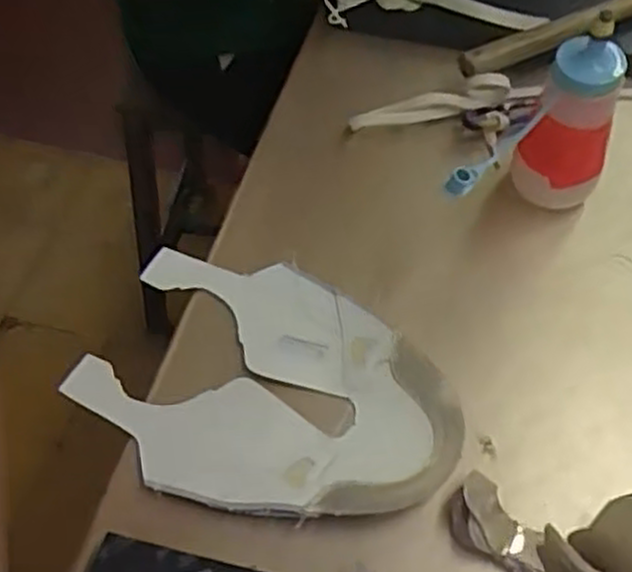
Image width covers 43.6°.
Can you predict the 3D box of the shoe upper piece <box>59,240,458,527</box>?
[{"bbox_3d":[-0.036,0.070,0.526,0.241,0.018,0.175,38,65,22],"label":"shoe upper piece"}]

